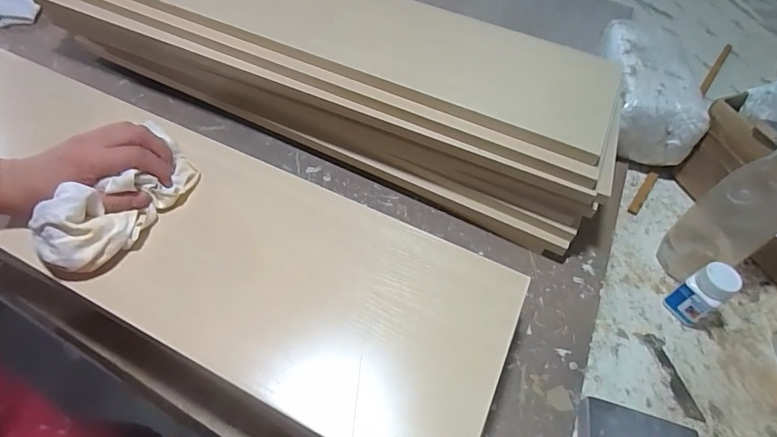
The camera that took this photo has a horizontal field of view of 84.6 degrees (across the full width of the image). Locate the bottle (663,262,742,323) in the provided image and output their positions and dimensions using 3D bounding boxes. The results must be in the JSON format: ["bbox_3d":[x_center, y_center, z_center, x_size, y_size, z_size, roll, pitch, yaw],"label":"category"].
[{"bbox_3d":[0.342,0.083,0.468,0.031,0.077,0.038,-29,60,-23],"label":"bottle"}]

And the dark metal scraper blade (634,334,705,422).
[{"bbox_3d":[0.296,0.162,0.446,0.023,0.004,0.091,-6,54,-9],"label":"dark metal scraper blade"}]

